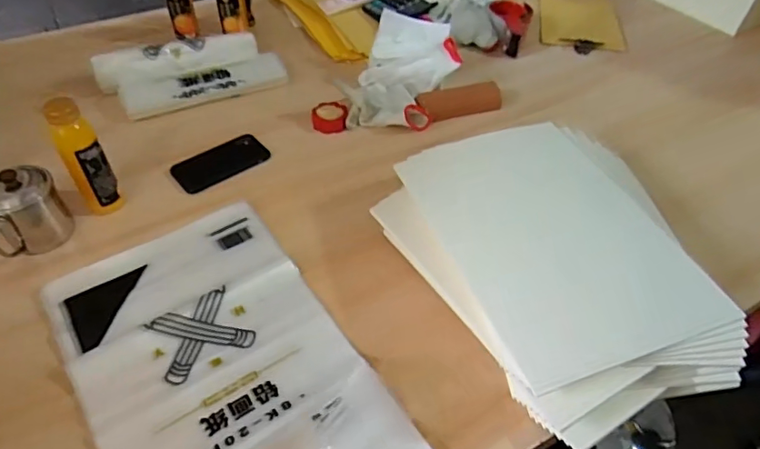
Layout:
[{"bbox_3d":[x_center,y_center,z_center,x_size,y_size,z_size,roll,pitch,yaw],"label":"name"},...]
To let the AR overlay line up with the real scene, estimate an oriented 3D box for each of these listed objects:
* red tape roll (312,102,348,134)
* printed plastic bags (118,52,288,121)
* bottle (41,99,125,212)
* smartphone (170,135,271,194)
[{"bbox_3d":[-0.089,-0.195,0.947,0.062,0.019,0.072,1,47,-1],"label":"red tape roll"},{"bbox_3d":[-0.319,-0.257,0.983,0.296,0.038,0.089,-21,51,-20],"label":"printed plastic bags"},{"bbox_3d":[-0.406,-0.089,0.735,0.050,0.178,0.047,-31,55,-27],"label":"bottle"},{"bbox_3d":[-0.259,-0.101,0.870,0.149,0.010,0.079,-30,55,-26],"label":"smartphone"}]

